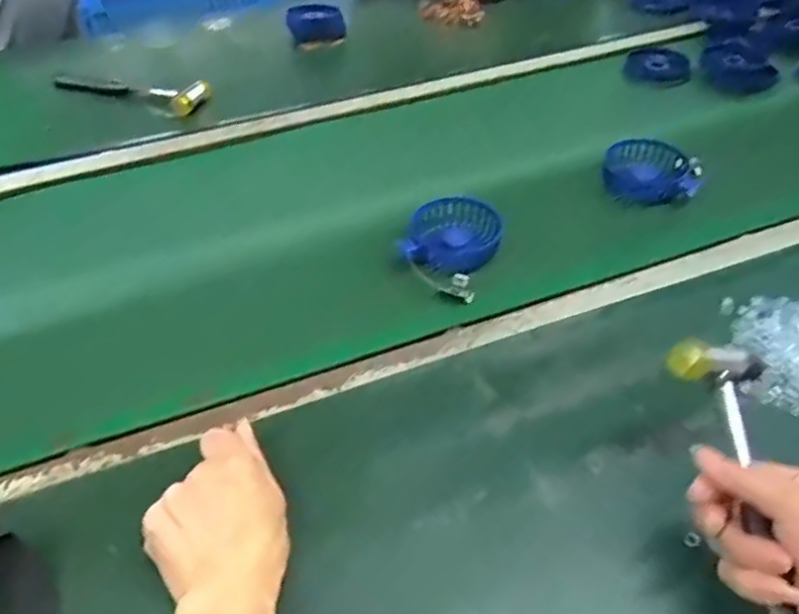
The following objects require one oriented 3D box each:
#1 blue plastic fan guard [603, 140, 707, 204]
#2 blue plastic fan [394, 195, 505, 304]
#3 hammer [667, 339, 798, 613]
[{"bbox_3d":[0.276,-0.149,0.746,0.098,0.035,0.083,18,47,19],"label":"blue plastic fan guard"},{"bbox_3d":[0.050,-0.062,0.669,0.094,0.047,0.126,11,46,13],"label":"blue plastic fan"},{"bbox_3d":[0.211,0.126,0.391,0.056,0.022,0.236,2,57,-3],"label":"hammer"}]

